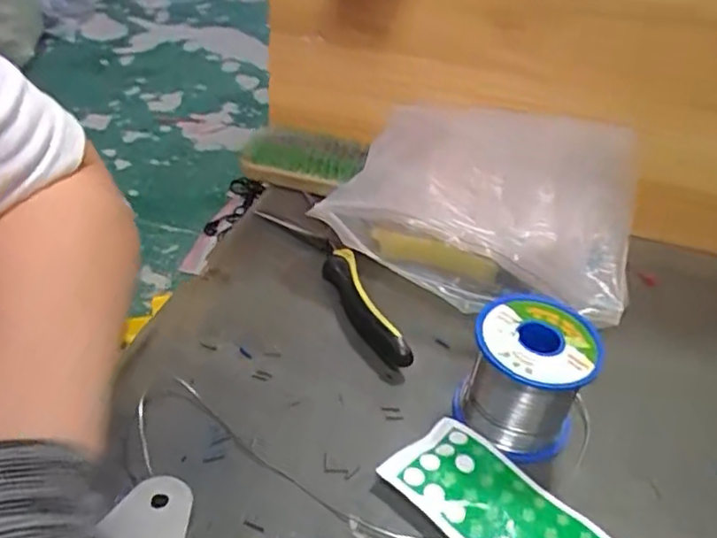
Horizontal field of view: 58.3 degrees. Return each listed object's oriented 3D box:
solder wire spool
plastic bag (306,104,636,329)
[{"bbox_3d":[0.092,0.059,0.354,0.063,0.064,0.059,4,37,-3],"label":"solder wire spool"},{"bbox_3d":[0.085,-0.044,0.452,0.200,0.094,0.148,15,38,11],"label":"plastic bag"}]

